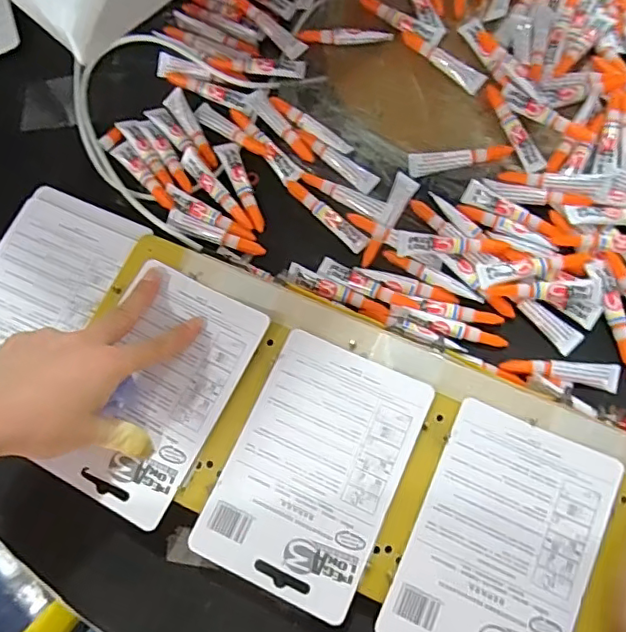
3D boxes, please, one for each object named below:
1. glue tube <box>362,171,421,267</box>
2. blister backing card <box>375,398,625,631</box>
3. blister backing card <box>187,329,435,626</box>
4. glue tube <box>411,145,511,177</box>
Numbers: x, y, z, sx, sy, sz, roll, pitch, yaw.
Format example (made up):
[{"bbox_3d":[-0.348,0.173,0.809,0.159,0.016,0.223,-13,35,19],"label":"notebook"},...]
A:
[{"bbox_3d":[0.066,-0.081,0.469,0.019,0.018,0.086,22,75,8],"label":"glue tube"},{"bbox_3d":[0.122,0.148,0.362,0.111,0.007,0.164,23,75,8],"label":"blister backing card"},{"bbox_3d":[0.001,0.102,0.384,0.112,0.004,0.164,23,75,10],"label":"blister backing card"},{"bbox_3d":[0.127,-0.136,0.486,0.088,0.012,0.016,-8,73,-1],"label":"glue tube"}]

